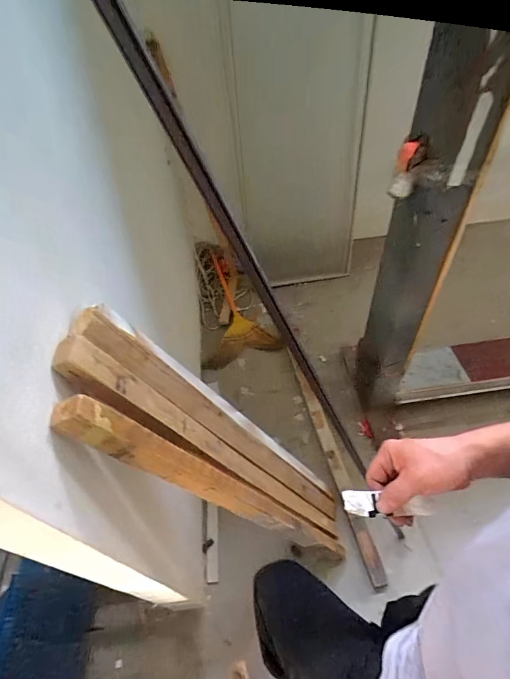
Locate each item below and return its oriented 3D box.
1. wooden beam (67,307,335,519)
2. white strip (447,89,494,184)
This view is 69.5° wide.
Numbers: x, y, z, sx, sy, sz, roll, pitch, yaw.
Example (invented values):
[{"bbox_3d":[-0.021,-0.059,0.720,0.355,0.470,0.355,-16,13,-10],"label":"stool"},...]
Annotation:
[{"bbox_3d":[0.024,0.312,0.984,0.038,1.253,0.069,-24,46,15],"label":"wooden beam"},{"bbox_3d":[0.451,-0.413,0.770,0.034,0.177,0.007,-6,46,-4],"label":"white strip"}]

